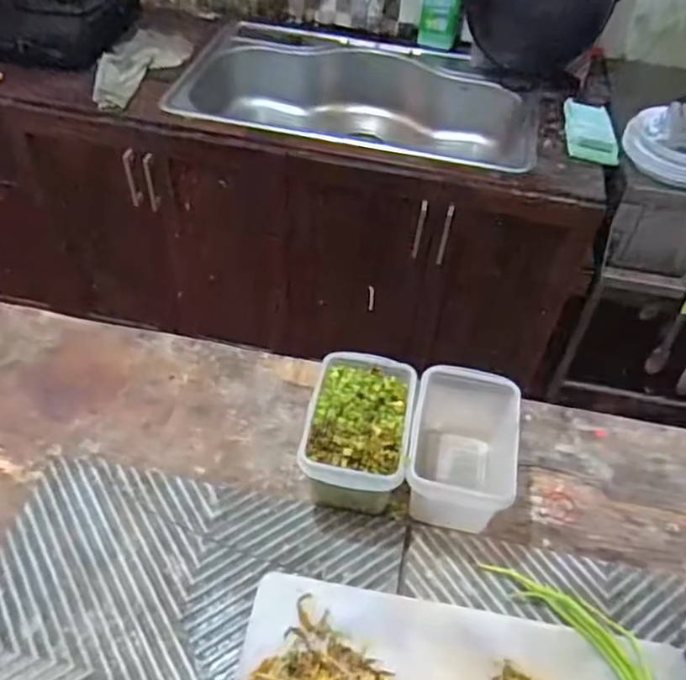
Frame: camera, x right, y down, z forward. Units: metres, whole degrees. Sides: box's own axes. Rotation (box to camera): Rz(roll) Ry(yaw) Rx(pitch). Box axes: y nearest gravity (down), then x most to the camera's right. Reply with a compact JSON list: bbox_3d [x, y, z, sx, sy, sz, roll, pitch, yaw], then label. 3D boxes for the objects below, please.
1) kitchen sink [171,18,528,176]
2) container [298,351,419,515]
[{"bbox_3d":[0.033,-0.550,1.623,0.841,0.252,0.502,13,48,8],"label":"kitchen sink"},{"bbox_3d":[0.017,0.106,0.692,0.104,0.096,0.157,8,46,5],"label":"container"}]

